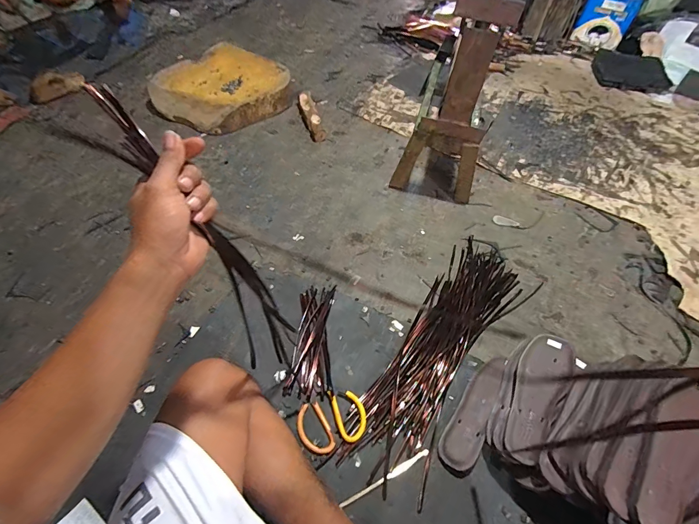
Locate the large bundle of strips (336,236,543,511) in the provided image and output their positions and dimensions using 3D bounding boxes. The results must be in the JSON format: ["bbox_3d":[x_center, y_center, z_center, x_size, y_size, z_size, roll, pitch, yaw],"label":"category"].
[{"bbox_3d":[0.235,0.180,0.786,0.212,0.043,0.651,28,54,19],"label":"large bundle of strips"}]

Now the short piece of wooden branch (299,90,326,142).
[{"bbox_3d":[-0.147,-0.553,1.324,0.062,0.047,0.275,-13,54,-11],"label":"short piece of wooden branch"}]

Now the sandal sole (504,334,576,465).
[{"bbox_3d":[0.340,0.237,0.645,0.084,0.021,0.247,23,58,35],"label":"sandal sole"}]

